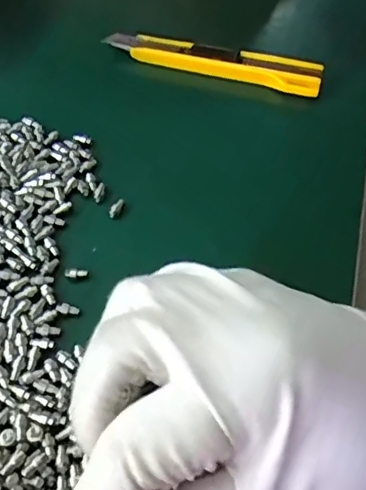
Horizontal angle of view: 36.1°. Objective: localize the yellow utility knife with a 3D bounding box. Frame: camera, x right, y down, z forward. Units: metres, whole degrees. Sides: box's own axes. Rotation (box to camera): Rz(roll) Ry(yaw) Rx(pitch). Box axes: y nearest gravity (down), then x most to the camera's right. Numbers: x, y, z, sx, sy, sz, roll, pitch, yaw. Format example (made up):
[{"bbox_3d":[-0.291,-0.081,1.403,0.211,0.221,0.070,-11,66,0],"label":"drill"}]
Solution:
[{"bbox_3d":[0.019,-0.108,0.332,0.124,0.015,0.018,16,56,8],"label":"yellow utility knife"}]

